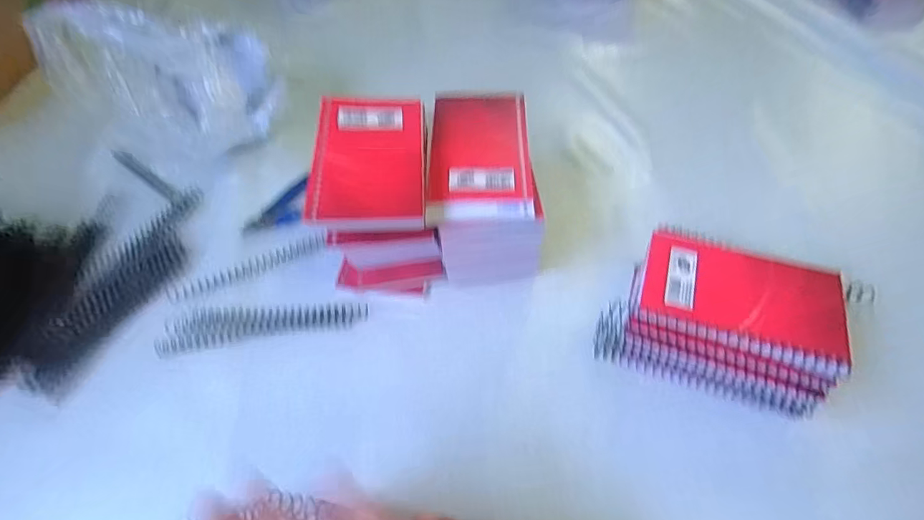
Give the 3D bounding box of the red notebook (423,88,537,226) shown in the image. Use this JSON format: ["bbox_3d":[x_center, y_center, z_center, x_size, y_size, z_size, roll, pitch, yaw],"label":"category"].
[{"bbox_3d":[0.014,-0.089,0.385,0.080,0.008,0.149,0,55,1],"label":"red notebook"}]

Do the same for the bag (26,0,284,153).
[{"bbox_3d":[-0.301,-0.192,0.497,0.195,0.148,0.090,-5,55,-2],"label":"bag"}]

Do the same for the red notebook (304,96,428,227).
[{"bbox_3d":[-0.070,-0.077,0.357,0.081,0.012,0.121,0,60,-7],"label":"red notebook"}]

